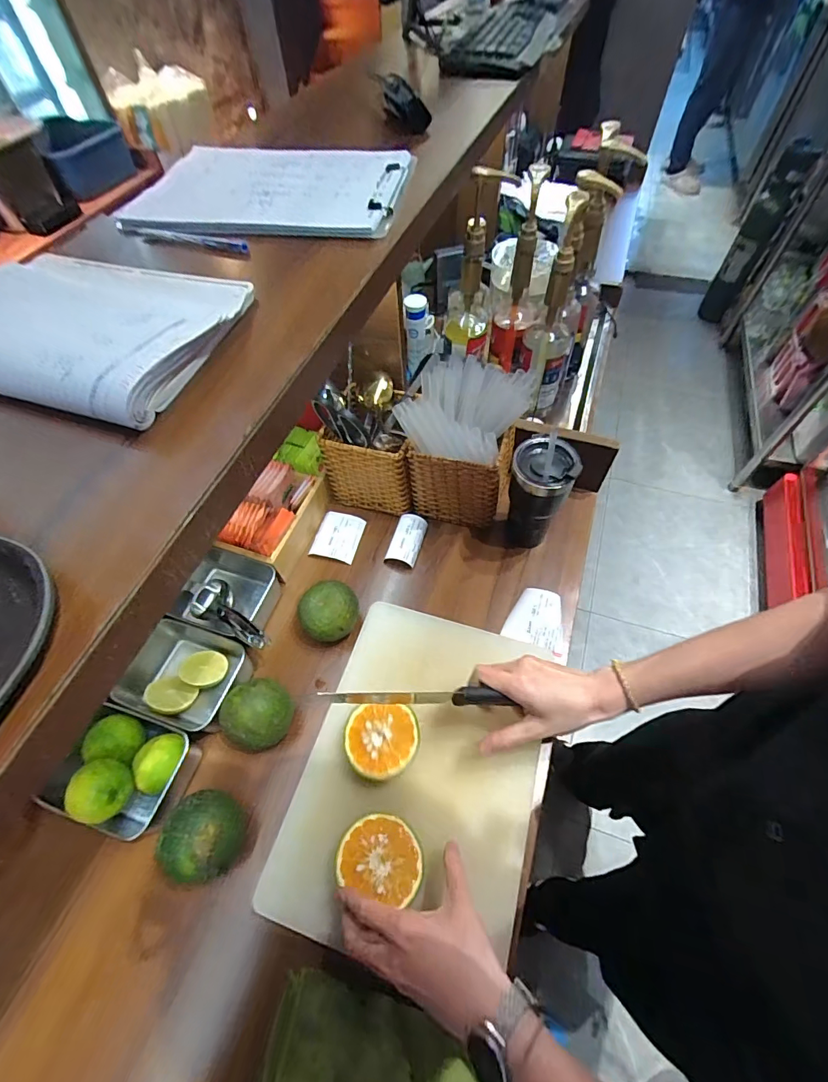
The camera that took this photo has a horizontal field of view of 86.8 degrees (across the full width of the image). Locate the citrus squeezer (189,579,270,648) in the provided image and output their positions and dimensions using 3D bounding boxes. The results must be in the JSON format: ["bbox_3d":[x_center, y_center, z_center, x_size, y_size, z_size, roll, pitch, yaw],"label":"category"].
[{"bbox_3d":[-0.230,0.092,0.548,0.163,0.030,0.054,19,59,40],"label":"citrus squeezer"}]

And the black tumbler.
[{"bbox_3d":[0.163,-0.057,0.592,0.074,0.165,0.077,-1,58,2],"label":"black tumbler"}]

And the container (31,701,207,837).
[{"bbox_3d":[-0.305,0.245,0.467,0.110,0.097,0.114,10,59,8],"label":"container"}]

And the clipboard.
[{"bbox_3d":[-0.167,-0.419,0.519,0.298,0.013,0.217,7,59,8],"label":"clipboard"}]

